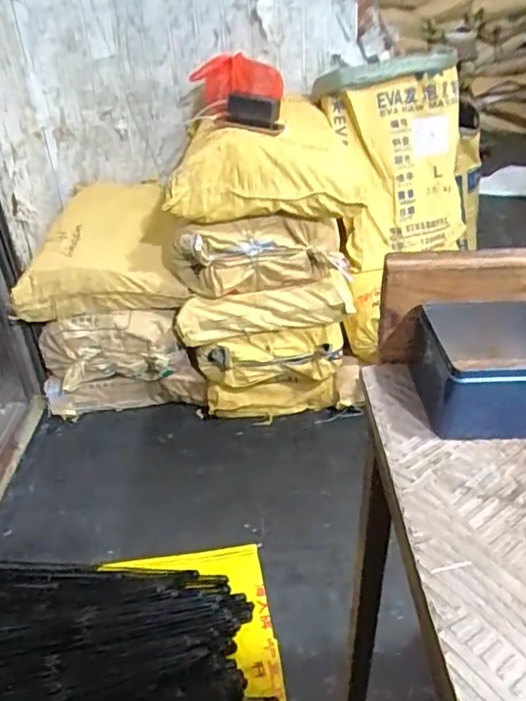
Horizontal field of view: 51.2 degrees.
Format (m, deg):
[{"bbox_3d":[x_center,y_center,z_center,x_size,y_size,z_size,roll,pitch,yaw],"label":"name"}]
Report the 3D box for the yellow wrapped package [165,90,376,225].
[{"bbox_3d":[0.015,-0.513,1.440,0.466,0.172,0.529,-2,34,1],"label":"yellow wrapped package"}]

